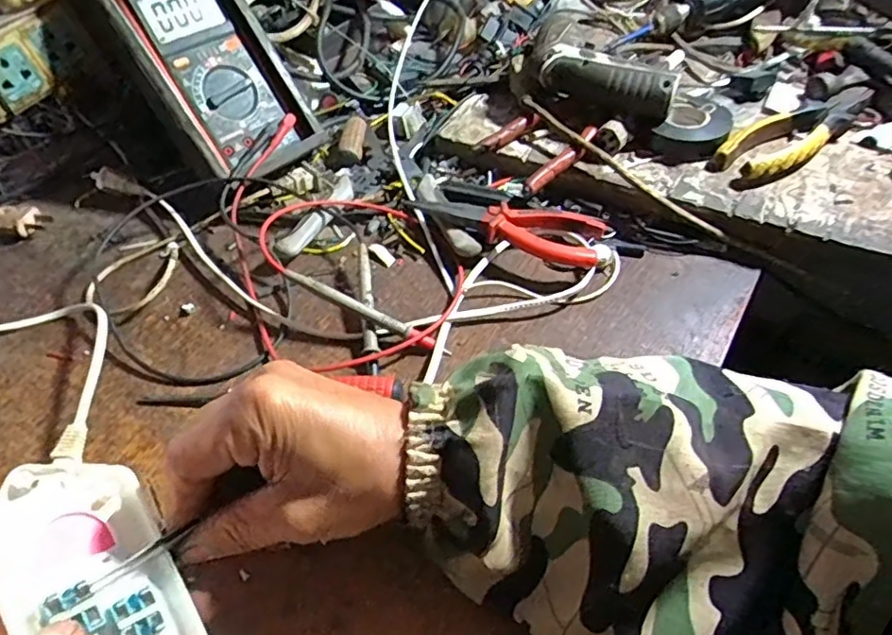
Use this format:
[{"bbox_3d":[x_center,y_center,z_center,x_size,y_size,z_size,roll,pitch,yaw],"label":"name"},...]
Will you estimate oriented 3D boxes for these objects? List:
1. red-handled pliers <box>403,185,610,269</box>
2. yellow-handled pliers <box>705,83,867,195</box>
[{"bbox_3d":[0.049,-0.076,0.476,0.147,0.026,0.068,13,54,15],"label":"red-handled pliers"},{"bbox_3d":[0.294,-0.158,0.508,0.175,0.021,0.056,-33,56,-20],"label":"yellow-handled pliers"}]

